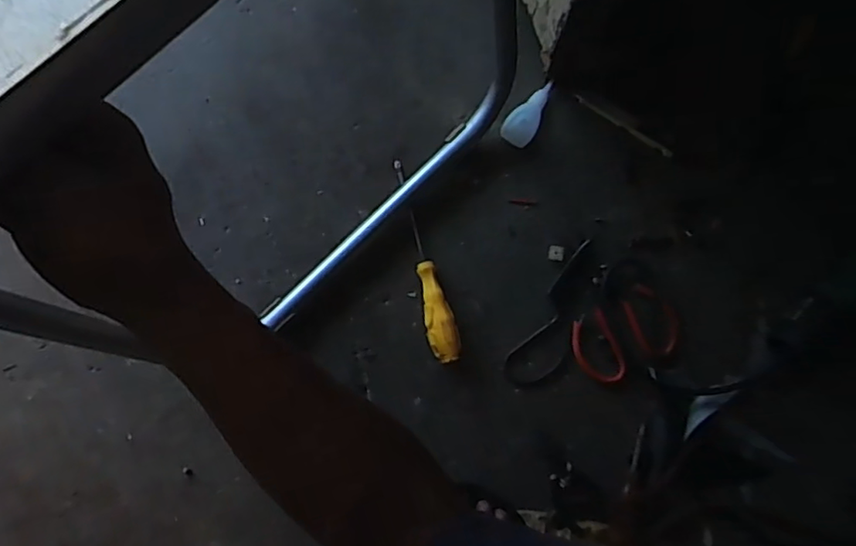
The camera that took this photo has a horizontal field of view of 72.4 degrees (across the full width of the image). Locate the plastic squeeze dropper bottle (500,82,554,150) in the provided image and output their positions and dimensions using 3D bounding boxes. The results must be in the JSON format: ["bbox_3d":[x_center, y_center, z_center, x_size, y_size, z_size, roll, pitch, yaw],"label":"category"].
[{"bbox_3d":[0.111,-0.176,0.646,0.035,0.014,0.073,31,85,0],"label":"plastic squeeze dropper bottle"}]

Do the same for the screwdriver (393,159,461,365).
[{"bbox_3d":[-0.005,-0.014,0.627,0.029,0.022,0.222,-14,86,-4],"label":"screwdriver"}]

